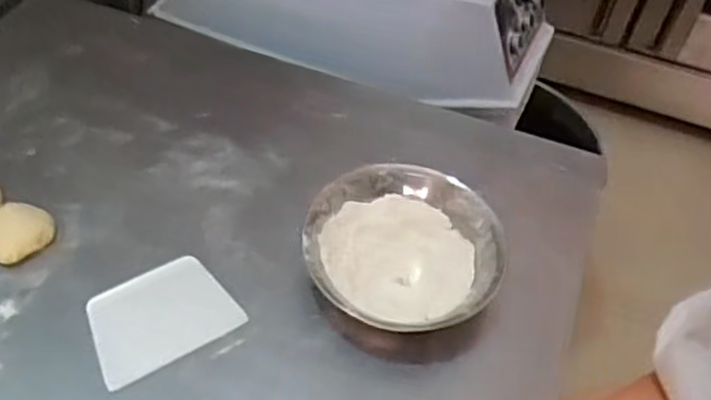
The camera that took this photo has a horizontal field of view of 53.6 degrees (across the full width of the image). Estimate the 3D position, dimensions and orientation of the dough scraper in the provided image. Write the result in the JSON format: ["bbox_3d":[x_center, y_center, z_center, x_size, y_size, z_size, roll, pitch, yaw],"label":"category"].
[{"bbox_3d":[-0.181,0.105,0.654,0.126,0.005,0.094,-26,60,-21],"label":"dough scraper"}]

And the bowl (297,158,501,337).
[{"bbox_3d":[0.044,0.050,0.680,0.184,0.054,0.179,3,49,-3],"label":"bowl"}]

